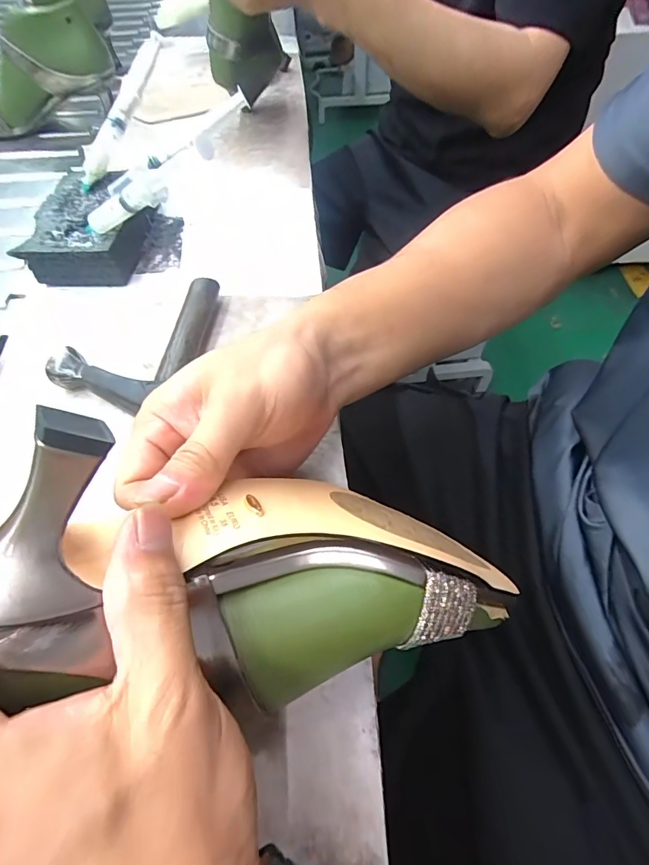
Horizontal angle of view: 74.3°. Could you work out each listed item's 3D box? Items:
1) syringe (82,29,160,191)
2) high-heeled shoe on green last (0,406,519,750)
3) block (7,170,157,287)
[{"bbox_3d":[-0.184,-0.288,0.388,0.017,0.021,0.144,36,99,26],"label":"syringe"},{"bbox_3d":[-0.015,0.053,0.173,0.203,0.066,0.088,11,49,-25],"label":"high-heeled shoe on green last"},{"bbox_3d":[-0.205,-0.184,0.385,0.086,0.038,0.129,2,56,2],"label":"block"}]

